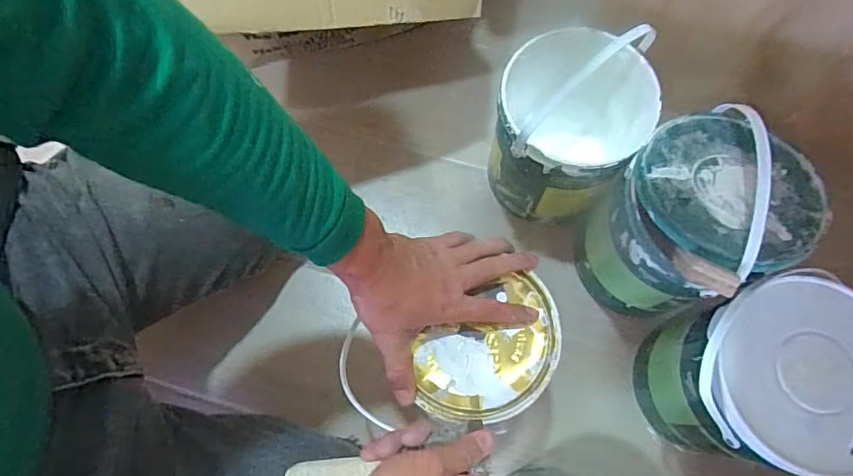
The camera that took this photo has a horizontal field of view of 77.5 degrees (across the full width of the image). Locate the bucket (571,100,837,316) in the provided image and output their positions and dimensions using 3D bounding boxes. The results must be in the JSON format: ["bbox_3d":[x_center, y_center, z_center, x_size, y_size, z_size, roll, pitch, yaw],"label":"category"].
[{"bbox_3d":[0.283,-0.017,0.592,0.176,0.256,0.165,-30,74,-8],"label":"bucket"}]

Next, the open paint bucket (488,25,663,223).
[{"bbox_3d":[0.166,-0.126,0.656,0.159,0.219,0.167,0,72,1],"label":"open paint bucket"}]

